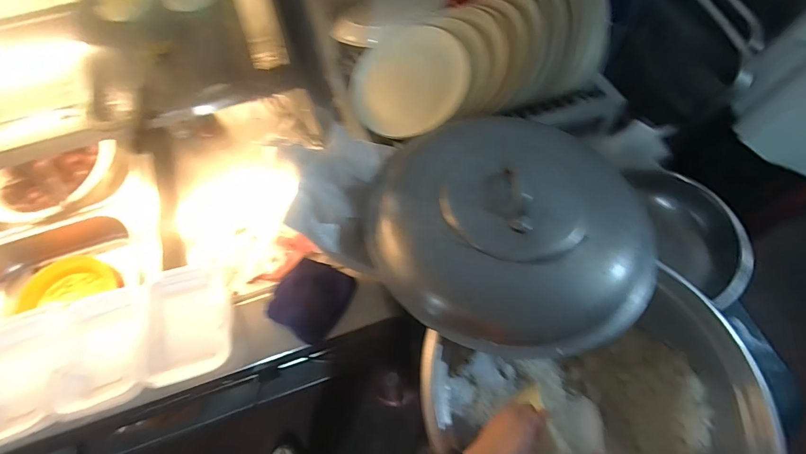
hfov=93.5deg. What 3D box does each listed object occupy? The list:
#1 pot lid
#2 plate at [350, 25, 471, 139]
[{"bbox_3d":[0.151,-0.014,0.551,0.374,0.063,0.381,0,66,1],"label":"pot lid"},{"bbox_3d":[0.010,-0.274,0.716,0.217,0.014,0.212,-2,84,17],"label":"plate"}]

